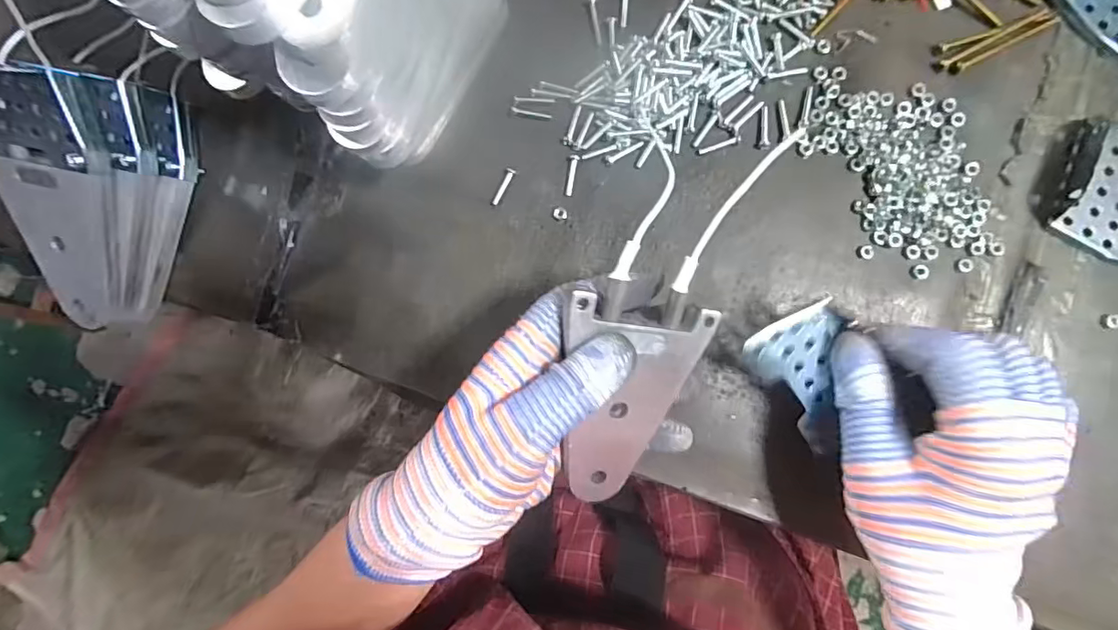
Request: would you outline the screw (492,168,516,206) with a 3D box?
[{"bbox_3d":[-0.031,-0.072,0.296,0.005,0.004,0.022,25,92,6],"label":"screw"}]

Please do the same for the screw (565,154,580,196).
[{"bbox_3d":[0.007,-0.078,0.294,0.006,0.004,0.023,7,90,6],"label":"screw"}]

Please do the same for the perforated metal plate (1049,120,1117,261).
[{"bbox_3d":[0.278,-0.066,0.261,0.049,0.018,0.069,20,91,6],"label":"perforated metal plate"}]

